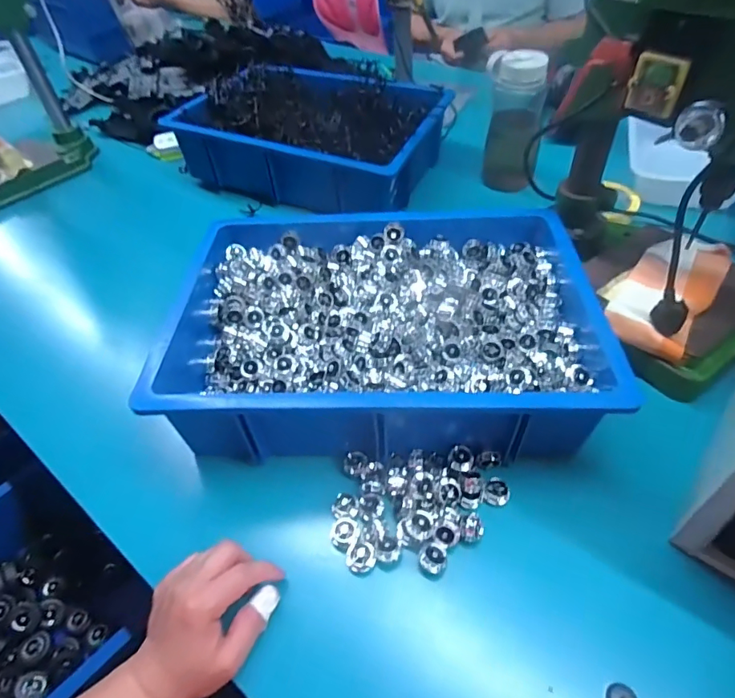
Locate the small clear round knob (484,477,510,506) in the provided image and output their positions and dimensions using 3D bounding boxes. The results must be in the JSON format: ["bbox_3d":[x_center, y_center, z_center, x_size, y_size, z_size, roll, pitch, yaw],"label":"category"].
[{"bbox_3d":[0.122,0.134,0.446,0.022,0.016,0.021,-3,48,3],"label":"small clear round knob"}]

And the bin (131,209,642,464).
[{"bbox_3d":[0.007,-0.037,0.541,0.457,0.091,0.323,-2,48,4],"label":"bin"}]

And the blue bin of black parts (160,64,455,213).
[{"bbox_3d":[-0.100,-0.396,0.866,0.437,0.129,0.310,14,51,17],"label":"blue bin of black parts"}]

